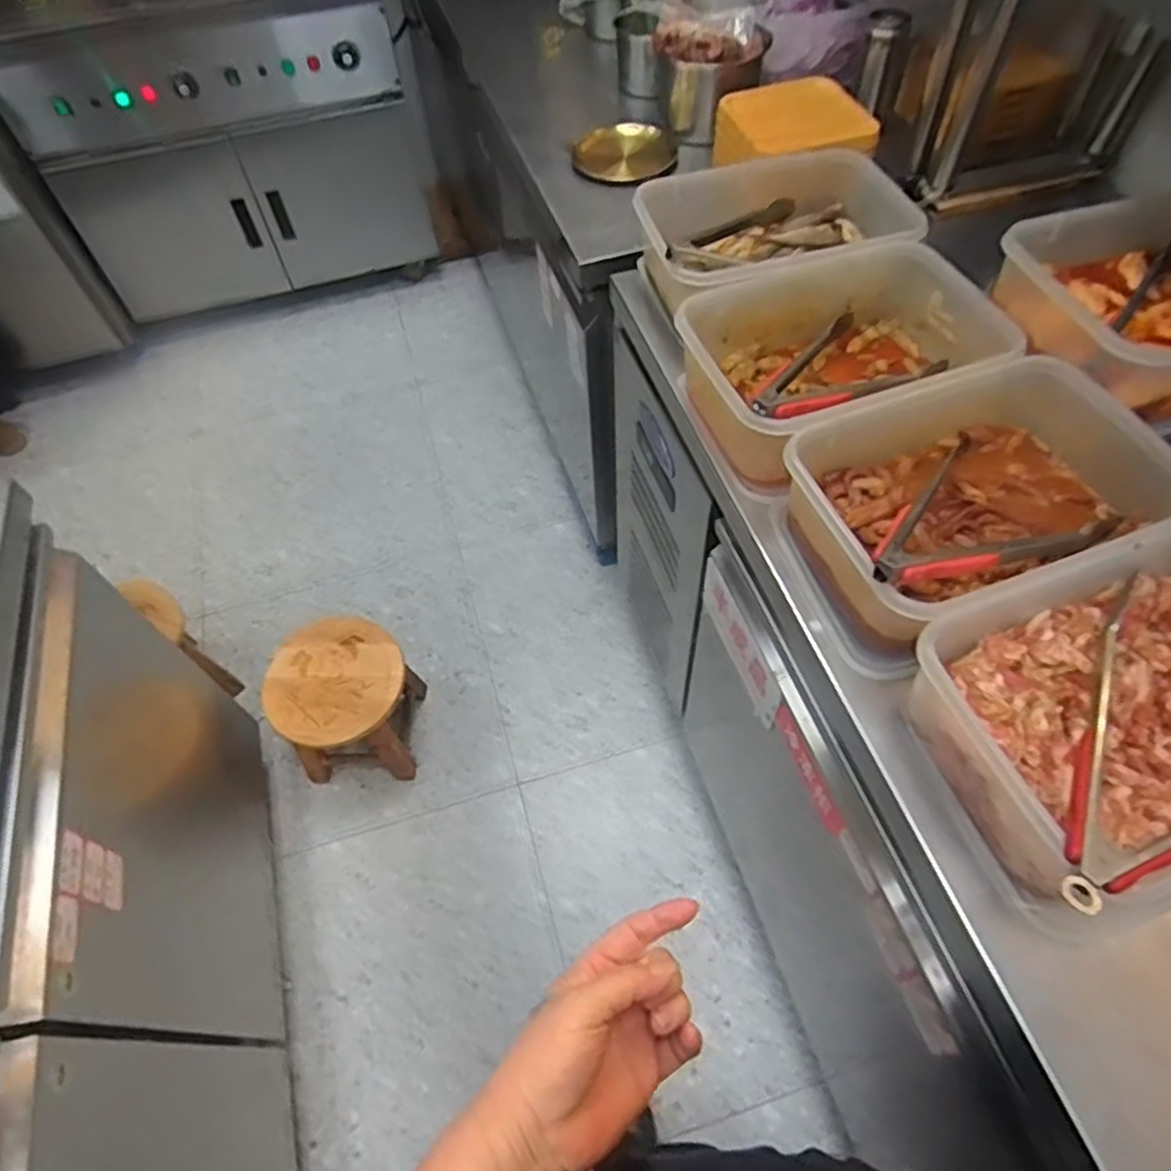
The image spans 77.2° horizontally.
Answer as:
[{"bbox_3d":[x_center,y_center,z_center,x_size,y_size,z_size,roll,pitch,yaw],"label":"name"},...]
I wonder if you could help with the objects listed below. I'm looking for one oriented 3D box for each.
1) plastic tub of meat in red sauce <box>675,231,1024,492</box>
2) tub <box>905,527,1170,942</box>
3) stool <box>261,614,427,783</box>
[{"bbox_3d":[0.268,-0.236,0.786,0.314,0.112,0.219,-19,58,-9],"label":"plastic tub of meat in red sauce"},{"bbox_3d":[0.406,0.093,0.539,0.310,0.121,0.227,-17,57,-8],"label":"tub"},{"bbox_3d":[-0.442,0.225,1.400,0.238,0.243,0.236,-1,57,3],"label":"stool"}]

